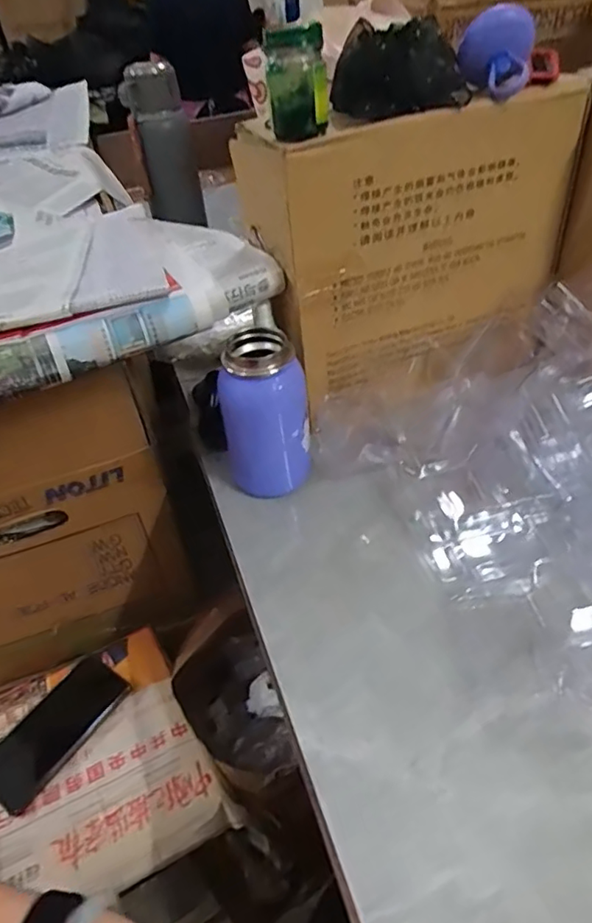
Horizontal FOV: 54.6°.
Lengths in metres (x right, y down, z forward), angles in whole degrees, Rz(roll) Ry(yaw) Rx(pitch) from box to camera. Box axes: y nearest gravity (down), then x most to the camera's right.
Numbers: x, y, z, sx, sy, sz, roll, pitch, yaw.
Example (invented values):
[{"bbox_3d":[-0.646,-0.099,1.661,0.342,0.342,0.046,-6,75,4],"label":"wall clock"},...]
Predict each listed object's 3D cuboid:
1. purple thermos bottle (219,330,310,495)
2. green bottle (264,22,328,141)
[{"bbox_3d":[-0.028,-0.036,0.504,0.071,0.140,0.061,-22,46,-16],"label":"purple thermos bottle"},{"bbox_3d":[0.000,-0.269,0.410,0.042,0.064,0.036,-1,43,5],"label":"green bottle"}]

